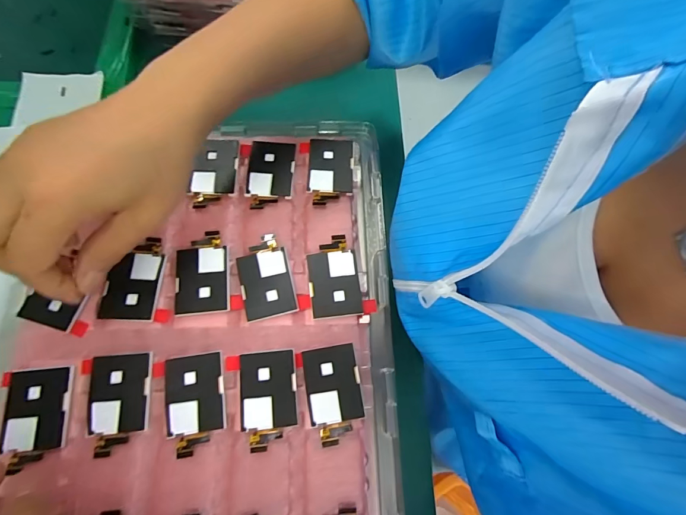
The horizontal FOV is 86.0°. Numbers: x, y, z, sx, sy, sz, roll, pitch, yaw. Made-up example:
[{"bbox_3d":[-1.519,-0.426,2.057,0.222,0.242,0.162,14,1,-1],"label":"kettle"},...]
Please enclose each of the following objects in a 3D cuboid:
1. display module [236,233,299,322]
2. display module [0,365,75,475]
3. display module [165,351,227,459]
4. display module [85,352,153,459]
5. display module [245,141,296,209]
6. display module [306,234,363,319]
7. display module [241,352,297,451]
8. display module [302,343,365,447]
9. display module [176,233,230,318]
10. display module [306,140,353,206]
[{"bbox_3d":[-0.054,0.013,0.257,0.034,0.007,0.057,-14,73,-7],"label":"display module"},{"bbox_3d":[-0.182,0.093,0.219,0.035,0.007,0.052,-3,71,-4],"label":"display module"},{"bbox_3d":[-0.091,0.089,0.228,0.034,0.006,0.057,-8,72,-5],"label":"display module"},{"bbox_3d":[-0.136,0.088,0.224,0.035,0.005,0.056,-5,72,-4],"label":"display module"},{"bbox_3d":[-0.057,-0.064,0.282,0.036,0.006,0.055,2,71,-2],"label":"display module"},{"bbox_3d":[-0.007,0.013,0.259,0.034,0.005,0.057,-7,72,-5],"label":"display module"},{"bbox_3d":[-0.046,0.088,0.231,0.034,0.007,0.056,-5,72,-4],"label":"display module"},{"bbox_3d":[-0.006,0.086,0.234,0.034,0.006,0.056,-9,72,-6],"label":"display module"},{"bbox_3d":[-0.097,0.011,0.255,0.034,0.006,0.057,-7,72,-5],"label":"display module"},{"bbox_3d":[-0.010,-0.067,0.285,0.035,0.004,0.057,3,71,-2],"label":"display module"}]

